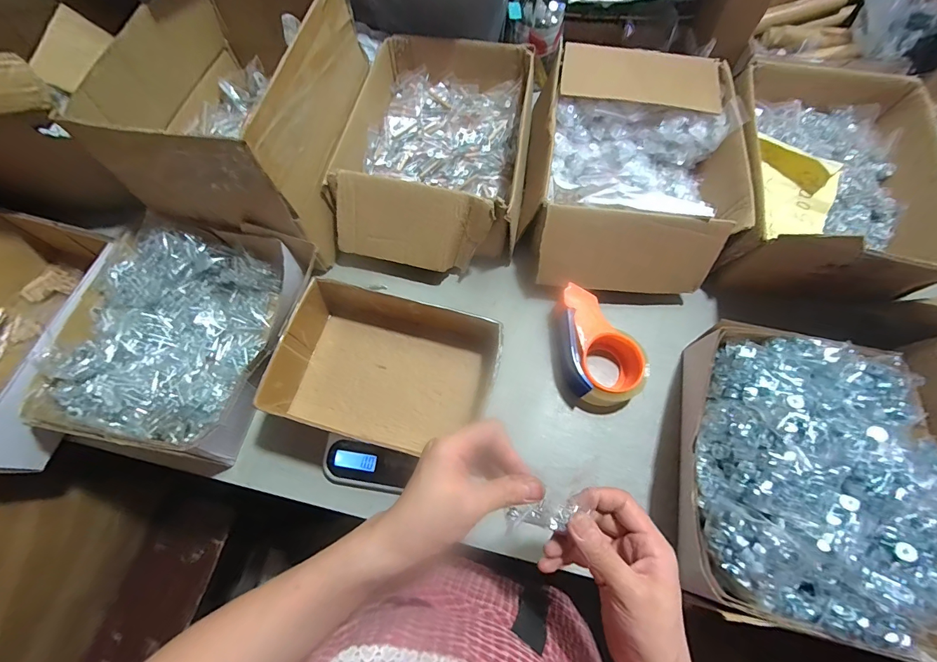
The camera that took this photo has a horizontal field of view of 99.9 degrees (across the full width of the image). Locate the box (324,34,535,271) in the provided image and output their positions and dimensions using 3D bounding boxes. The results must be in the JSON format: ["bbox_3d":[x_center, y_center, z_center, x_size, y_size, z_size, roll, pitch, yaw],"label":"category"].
[{"bbox_3d":[-0.040,-0.279,0.612,0.254,0.101,0.364,10,69,5],"label":"box"}]

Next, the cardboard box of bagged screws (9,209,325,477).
[{"bbox_3d":[-0.363,0.007,0.520,0.262,0.098,0.295,13,69,6],"label":"cardboard box of bagged screws"}]

